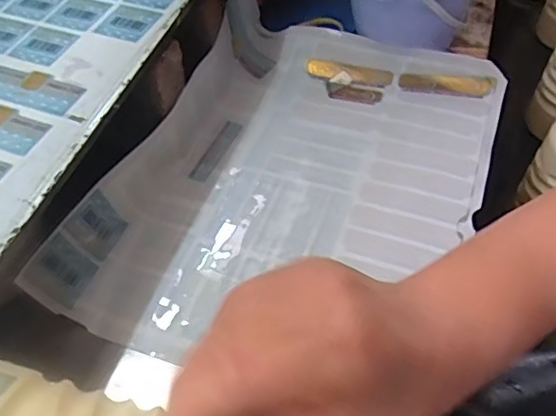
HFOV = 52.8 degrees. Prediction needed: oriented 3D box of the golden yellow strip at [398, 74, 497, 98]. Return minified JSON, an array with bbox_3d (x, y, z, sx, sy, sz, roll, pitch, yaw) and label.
[{"bbox_3d":[0.178,-0.132,0.592,0.096,0.017,0.014,11,54,13],"label":"golden yellow strip"}]

